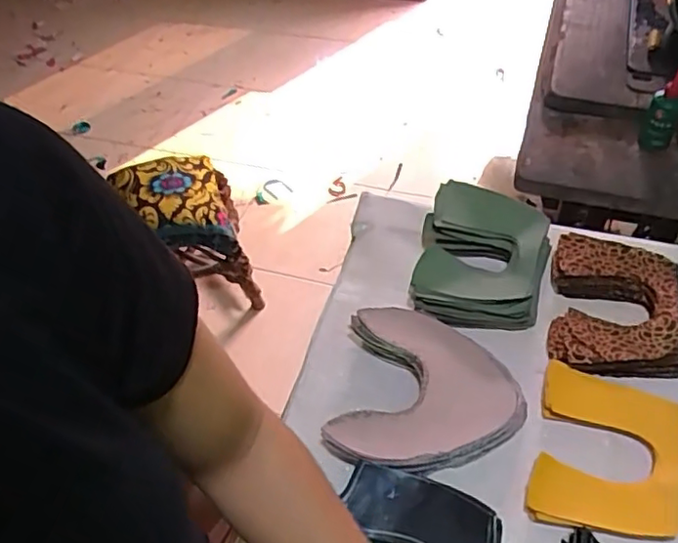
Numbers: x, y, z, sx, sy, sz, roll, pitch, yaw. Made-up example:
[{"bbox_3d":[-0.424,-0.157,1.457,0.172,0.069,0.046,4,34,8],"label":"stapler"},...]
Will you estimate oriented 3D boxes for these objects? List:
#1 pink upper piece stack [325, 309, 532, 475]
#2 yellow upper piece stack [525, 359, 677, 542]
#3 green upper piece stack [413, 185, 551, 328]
[{"bbox_3d":[0.088,0.122,0.609,0.170,0.057,0.167,8,51,13],"label":"pink upper piece stack"},{"bbox_3d":[0.246,0.166,0.570,0.123,0.032,0.153,12,52,16],"label":"yellow upper piece stack"},{"bbox_3d":[0.163,-0.014,0.713,0.139,0.069,0.180,11,52,16],"label":"green upper piece stack"}]

